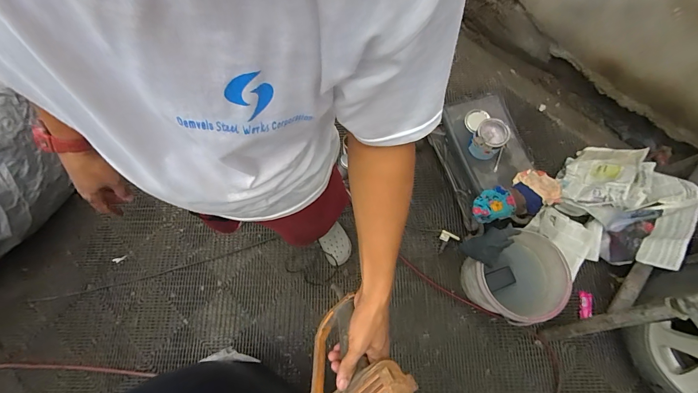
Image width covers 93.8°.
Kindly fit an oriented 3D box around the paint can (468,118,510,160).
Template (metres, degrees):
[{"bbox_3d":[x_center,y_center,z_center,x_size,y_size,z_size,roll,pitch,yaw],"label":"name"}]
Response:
[{"bbox_3d":[0.485,-0.197,1.144,0.108,0.111,0.107,-1,73,2],"label":"paint can"}]

